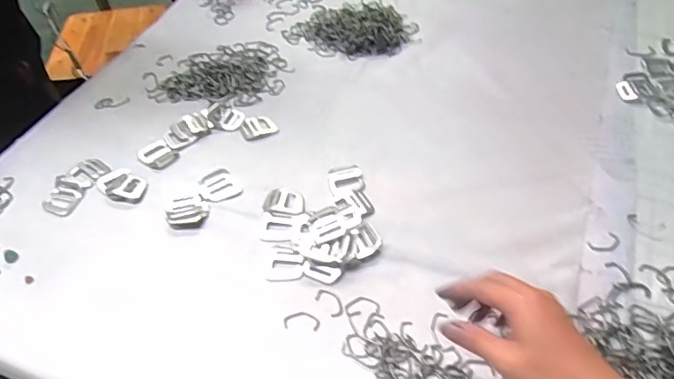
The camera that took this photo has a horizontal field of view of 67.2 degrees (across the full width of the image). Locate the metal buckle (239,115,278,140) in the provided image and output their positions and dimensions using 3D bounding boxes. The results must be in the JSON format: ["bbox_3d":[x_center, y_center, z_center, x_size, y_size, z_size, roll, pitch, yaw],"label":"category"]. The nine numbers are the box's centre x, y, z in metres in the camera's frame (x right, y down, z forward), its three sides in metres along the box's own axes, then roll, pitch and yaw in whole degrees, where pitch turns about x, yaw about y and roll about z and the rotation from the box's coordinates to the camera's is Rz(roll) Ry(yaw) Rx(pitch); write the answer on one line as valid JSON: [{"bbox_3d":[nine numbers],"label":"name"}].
[{"bbox_3d":[-0.108,-0.087,0.685,0.044,0.004,0.045,-23,49,-17],"label":"metal buckle"}]

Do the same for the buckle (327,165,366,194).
[{"bbox_3d":[0.010,-0.014,0.606,0.041,0.004,0.042,-13,47,-8],"label":"buckle"}]

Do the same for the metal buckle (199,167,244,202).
[{"bbox_3d":[-0.145,-0.006,0.611,0.045,0.004,0.050,-24,49,-17],"label":"metal buckle"}]

